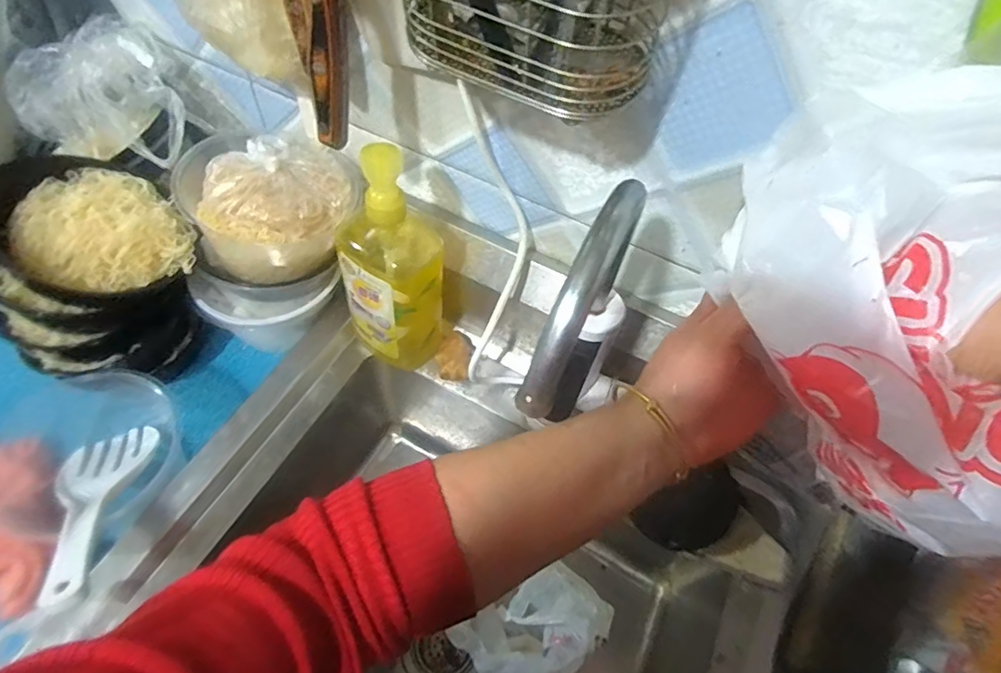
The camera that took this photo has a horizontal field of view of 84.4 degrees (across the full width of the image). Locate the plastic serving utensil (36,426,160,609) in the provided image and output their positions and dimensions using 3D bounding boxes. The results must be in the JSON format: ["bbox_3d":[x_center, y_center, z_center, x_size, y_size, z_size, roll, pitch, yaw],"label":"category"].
[{"bbox_3d":[-0.370,0.151,0.499,0.084,0.015,0.249,-22,26,-17],"label":"plastic serving utensil"}]

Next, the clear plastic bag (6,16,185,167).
[{"bbox_3d":[-0.415,-0.264,0.592,0.155,0.068,0.136,7,58,0],"label":"clear plastic bag"}]

